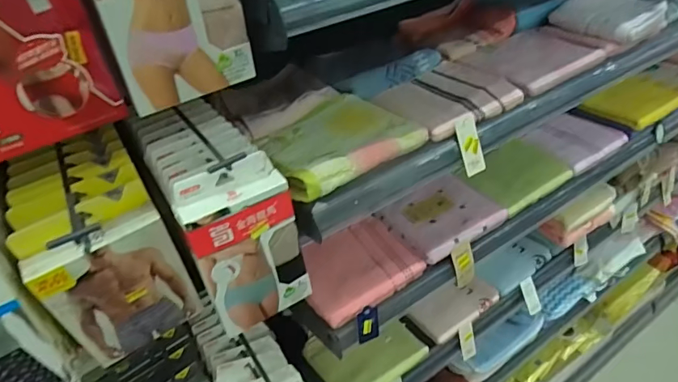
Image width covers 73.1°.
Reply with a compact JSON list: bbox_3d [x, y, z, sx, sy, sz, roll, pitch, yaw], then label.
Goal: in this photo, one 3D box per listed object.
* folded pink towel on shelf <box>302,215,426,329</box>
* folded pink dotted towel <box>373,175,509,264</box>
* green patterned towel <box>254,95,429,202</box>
[{"bbox_3d":[0.025,0.117,0.763,0.189,0.034,0.164,-23,40,-22],"label":"folded pink towel on shelf"},{"bbox_3d":[0.186,0.041,0.838,0.189,0.022,0.161,-23,40,-21],"label":"folded pink dotted towel"},{"bbox_3d":[-0.013,-0.071,0.603,0.203,0.027,0.175,-30,43,-28],"label":"green patterned towel"}]

